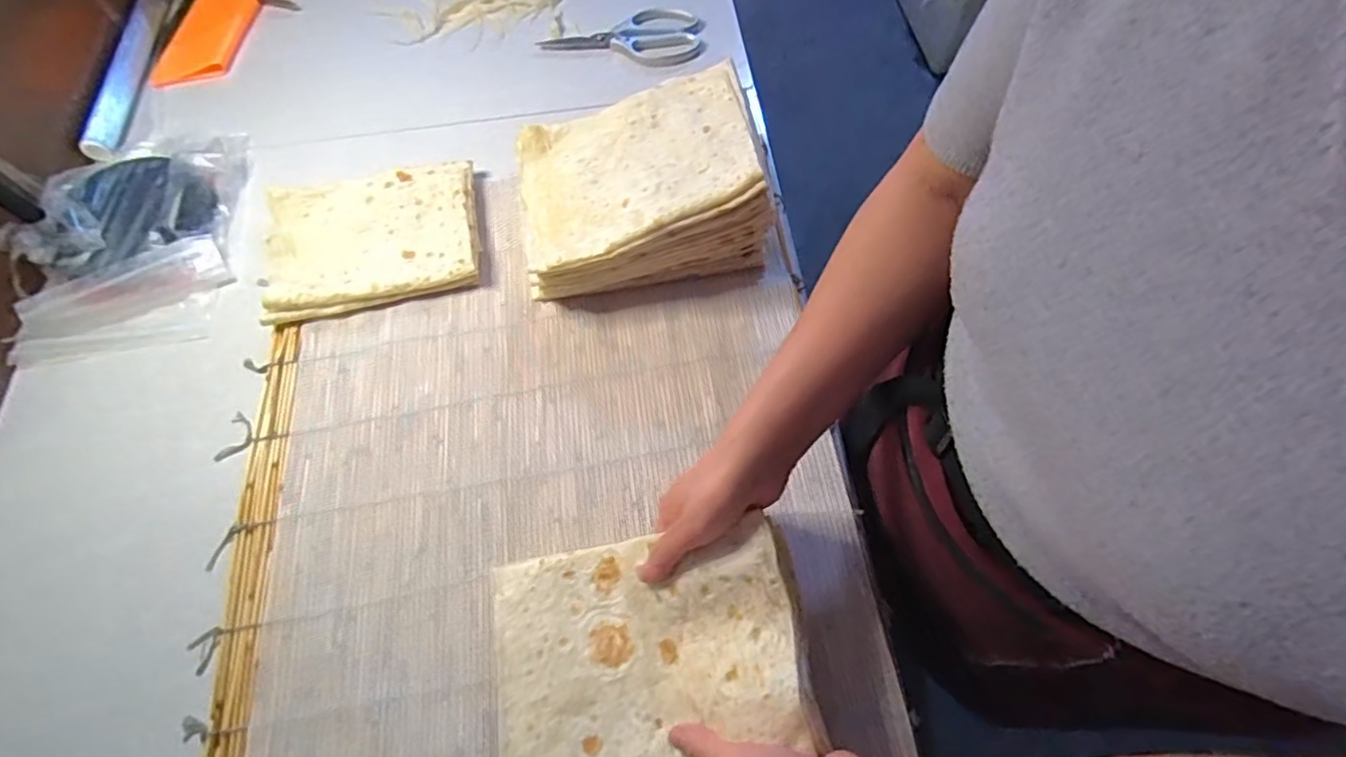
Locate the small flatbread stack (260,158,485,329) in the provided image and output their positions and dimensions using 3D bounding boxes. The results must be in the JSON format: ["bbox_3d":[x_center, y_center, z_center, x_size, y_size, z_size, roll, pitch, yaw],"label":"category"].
[{"bbox_3d":[-0.318,-0.146,0.641,0.220,0.030,0.158,-12,65,-4],"label":"small flatbread stack"}]

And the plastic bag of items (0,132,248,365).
[{"bbox_3d":[-0.581,-0.165,0.649,0.186,0.073,0.285,-8,65,-2],"label":"plastic bag of items"}]

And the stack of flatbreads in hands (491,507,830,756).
[{"bbox_3d":[-0.021,0.198,0.431,0.228,0.028,0.166,-17,65,17],"label":"stack of flatbreads in hands"}]

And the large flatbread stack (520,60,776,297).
[{"bbox_3d":[-0.037,-0.187,0.599,0.223,0.132,0.170,-8,65,-2],"label":"large flatbread stack"}]

